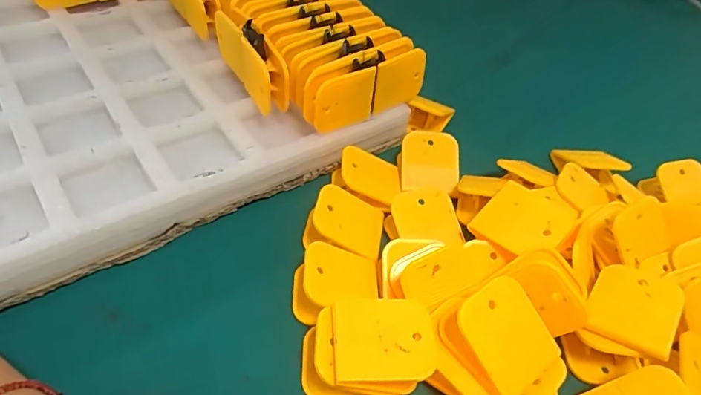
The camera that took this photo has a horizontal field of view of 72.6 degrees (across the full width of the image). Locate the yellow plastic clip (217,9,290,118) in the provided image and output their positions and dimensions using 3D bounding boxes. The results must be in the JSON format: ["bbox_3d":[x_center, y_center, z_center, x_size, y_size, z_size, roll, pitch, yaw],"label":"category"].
[{"bbox_3d":[-0.087,-0.119,0.410,0.029,0.054,0.103,-20,51,-23],"label":"yellow plastic clip"}]

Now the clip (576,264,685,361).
[{"bbox_3d":[0.172,0.068,0.291,0.046,0.010,0.064,19,52,31],"label":"clip"}]

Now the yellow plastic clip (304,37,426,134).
[{"bbox_3d":[0.012,-0.091,0.395,0.108,0.053,0.027,-25,54,-27],"label":"yellow plastic clip"}]

